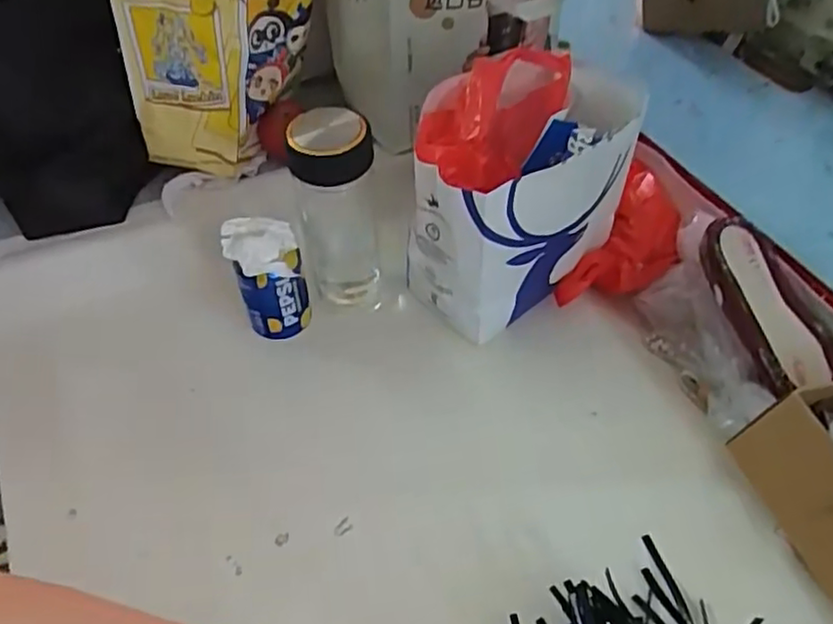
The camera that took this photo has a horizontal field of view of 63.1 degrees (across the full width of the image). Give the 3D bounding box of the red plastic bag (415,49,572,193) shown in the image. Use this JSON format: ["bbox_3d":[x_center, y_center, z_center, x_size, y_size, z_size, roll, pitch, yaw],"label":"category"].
[{"bbox_3d":[0.066,-0.182,0.635,0.119,0.069,0.195,23,55,18],"label":"red plastic bag"}]

